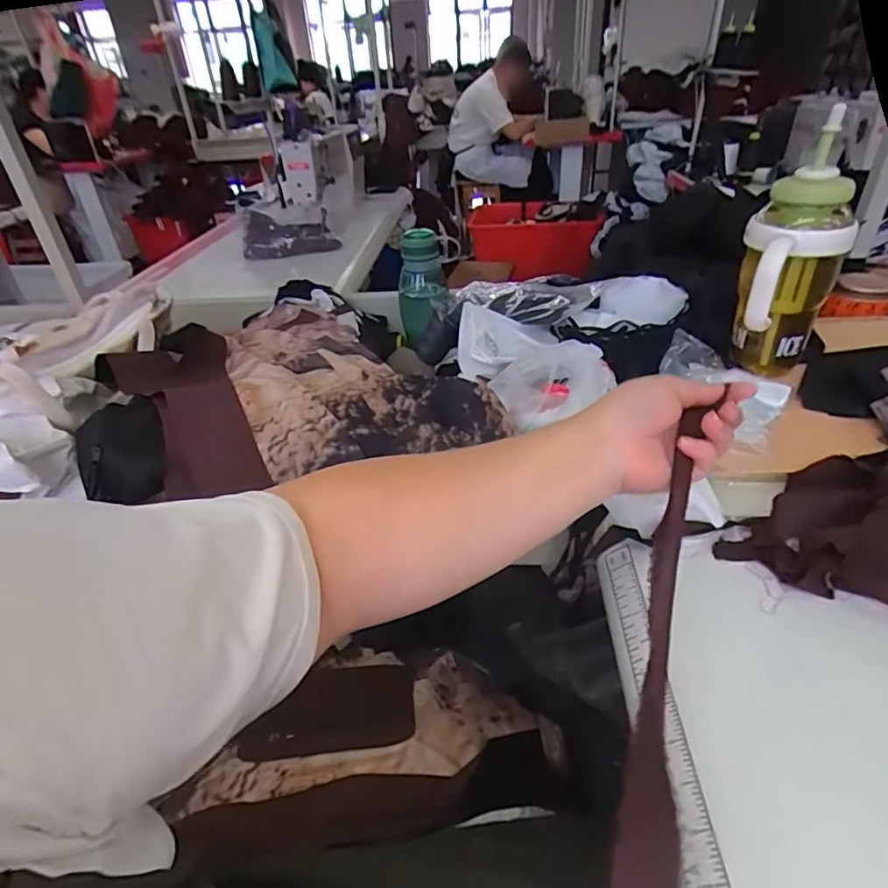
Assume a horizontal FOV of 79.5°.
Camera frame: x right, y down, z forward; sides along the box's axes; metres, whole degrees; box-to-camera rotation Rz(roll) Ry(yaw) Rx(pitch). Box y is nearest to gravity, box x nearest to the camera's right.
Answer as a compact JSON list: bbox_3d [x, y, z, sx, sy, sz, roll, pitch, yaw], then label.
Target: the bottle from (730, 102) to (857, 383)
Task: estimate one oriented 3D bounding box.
[{"bbox_3d":[0.386,-0.201,0.624,0.110,0.259,0.079,-14,36,-14],"label":"bottle"}]

